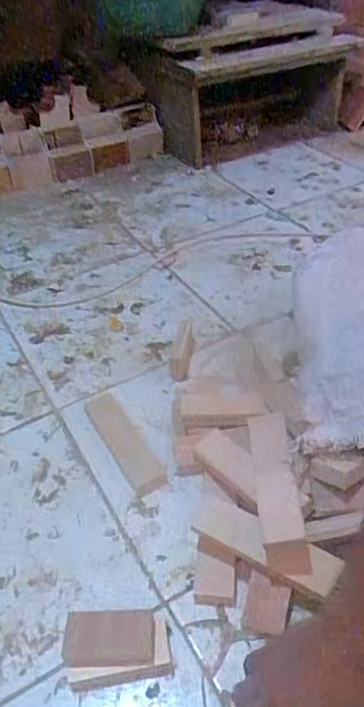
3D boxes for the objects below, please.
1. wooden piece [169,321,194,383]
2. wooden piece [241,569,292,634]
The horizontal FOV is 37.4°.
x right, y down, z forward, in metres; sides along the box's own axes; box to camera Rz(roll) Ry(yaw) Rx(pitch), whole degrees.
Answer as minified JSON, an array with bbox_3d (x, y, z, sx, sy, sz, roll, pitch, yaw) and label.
[{"bbox_3d":[0.000,-0.008,0.825,0.031,0.017,0.143,4,42,6],"label":"wooden piece"},{"bbox_3d":[0.080,0.244,0.522,0.045,0.005,0.052,2,57,36],"label":"wooden piece"}]

